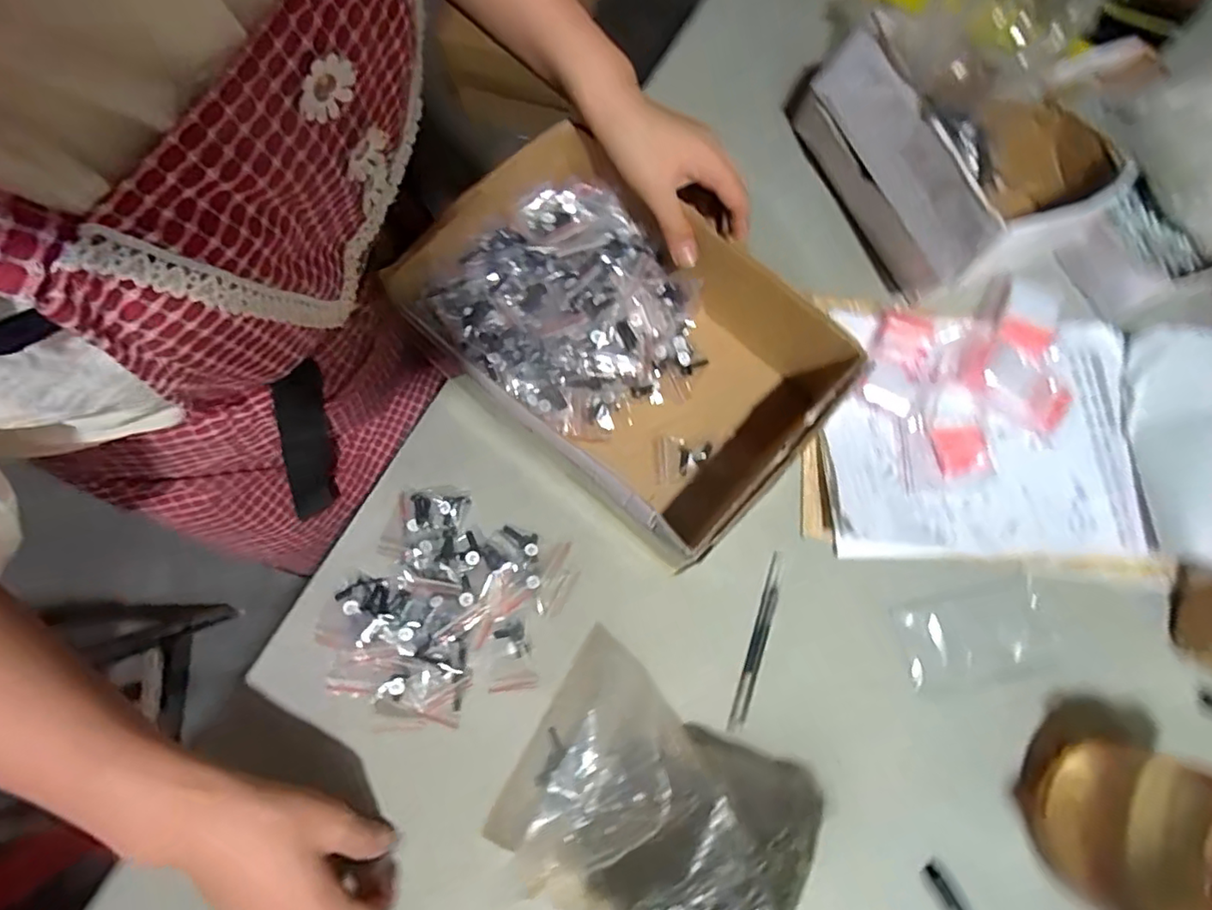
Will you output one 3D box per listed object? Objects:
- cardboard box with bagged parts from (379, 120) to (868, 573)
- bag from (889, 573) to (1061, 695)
[{"bbox_3d":[0.016,-0.086,0.478,0.313,0.102,0.221,42,78,10],"label":"cardboard box with bagged parts"},{"bbox_3d":[0.290,0.143,0.476,0.118,0.004,0.071,-13,75,-3],"label":"bag"}]

